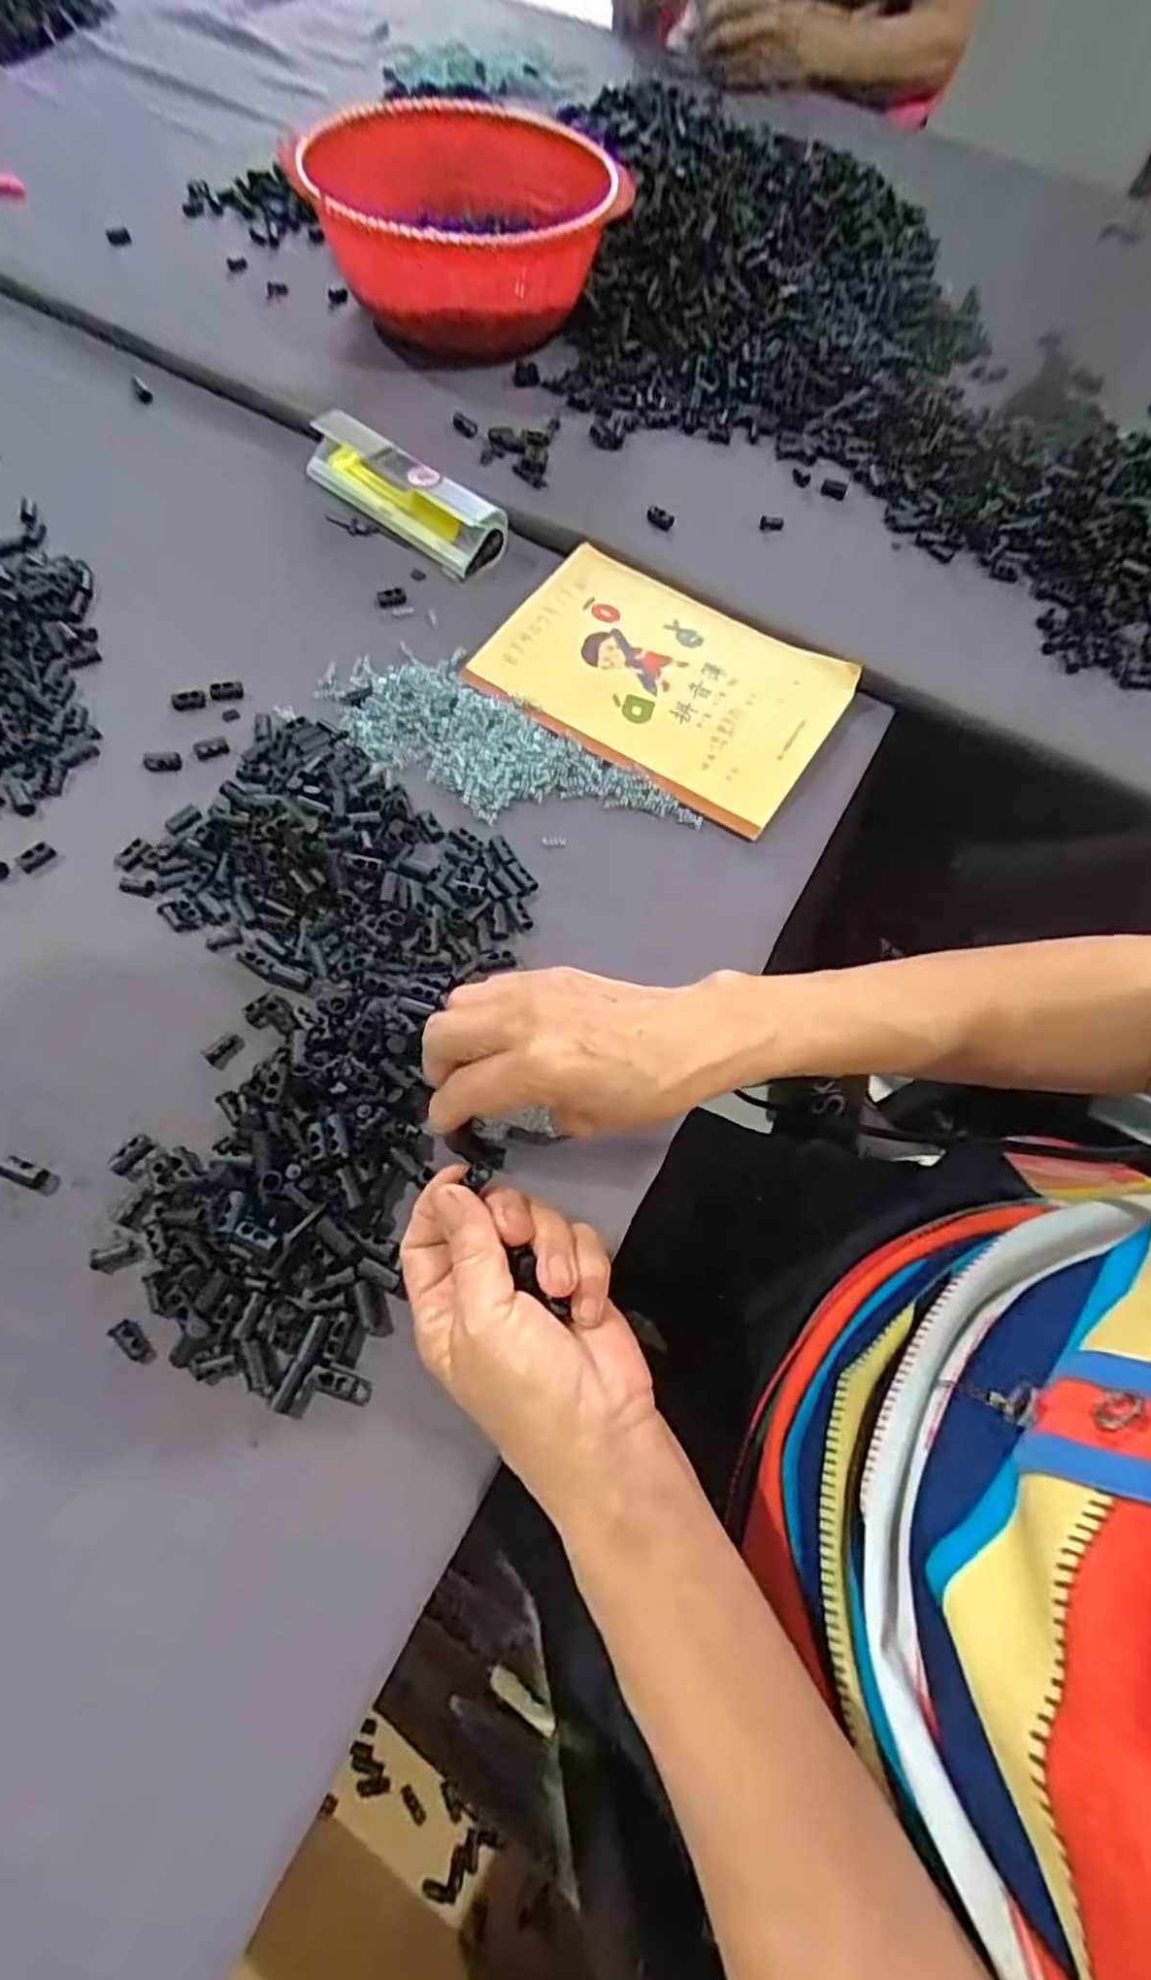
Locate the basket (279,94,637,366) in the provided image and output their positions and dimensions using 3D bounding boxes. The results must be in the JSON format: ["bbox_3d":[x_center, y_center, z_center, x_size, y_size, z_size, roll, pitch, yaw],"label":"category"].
[{"bbox_3d":[-0.077,-0.565,0.549,0.203,0.094,0.226,15,65,4],"label":"basket"}]

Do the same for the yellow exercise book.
[{"bbox_3d":[0.055,-0.195,0.450,0.202,0.010,0.141,31,68,11],"label":"yellow exercise book"}]

